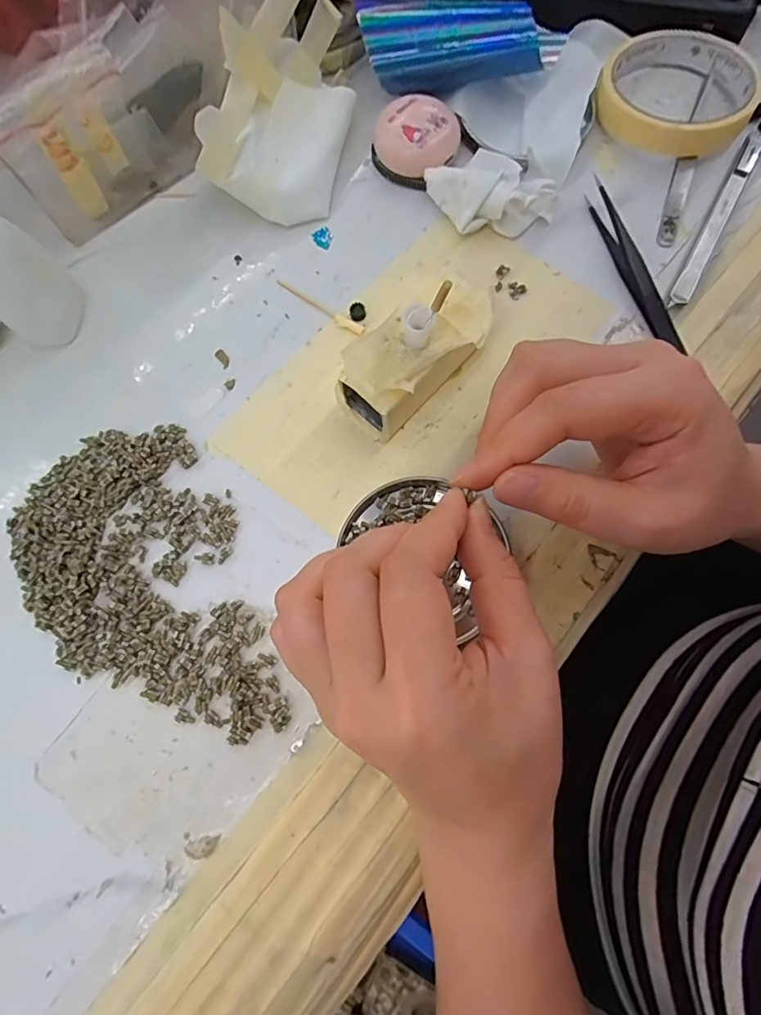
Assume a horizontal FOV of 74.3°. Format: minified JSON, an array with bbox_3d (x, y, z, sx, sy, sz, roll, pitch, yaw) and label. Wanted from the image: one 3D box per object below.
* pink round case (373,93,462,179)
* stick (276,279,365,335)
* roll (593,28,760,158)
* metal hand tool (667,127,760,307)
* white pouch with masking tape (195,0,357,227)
[{"bbox_3d":[0.022,-0.214,0.292,0.044,0.022,0.043,0,76,1],"label":"pink round case"},{"bbox_3d":[-0.034,-0.112,0.278,0.059,0.004,0.006,35,79,9],"label":"stick"},{"bbox_3d":[0.176,-0.248,0.295,0.085,0.020,0.089,0,76,1],"label":"roll"},{"bbox_3d":[0.191,-0.165,0.281,0.011,0.006,0.135,29,78,8],"label":"metal hand tool"},{"bbox_3d":[-0.056,-0.223,0.278,0.067,0.060,0.109,13,76,4],"label":"white pouch with masking tape"}]

